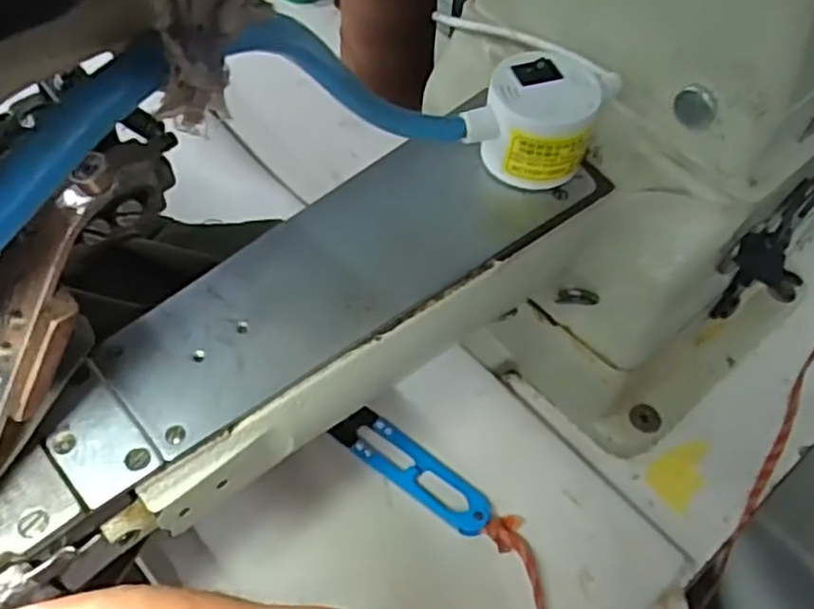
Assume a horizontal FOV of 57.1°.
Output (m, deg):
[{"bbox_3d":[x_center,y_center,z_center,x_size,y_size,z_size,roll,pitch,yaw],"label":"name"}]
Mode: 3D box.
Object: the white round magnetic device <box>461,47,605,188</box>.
[{"bbox_3d":[0.042,-0.061,0.250,0.039,0.032,0.033,13,57,8],"label":"white round magnetic device"}]

